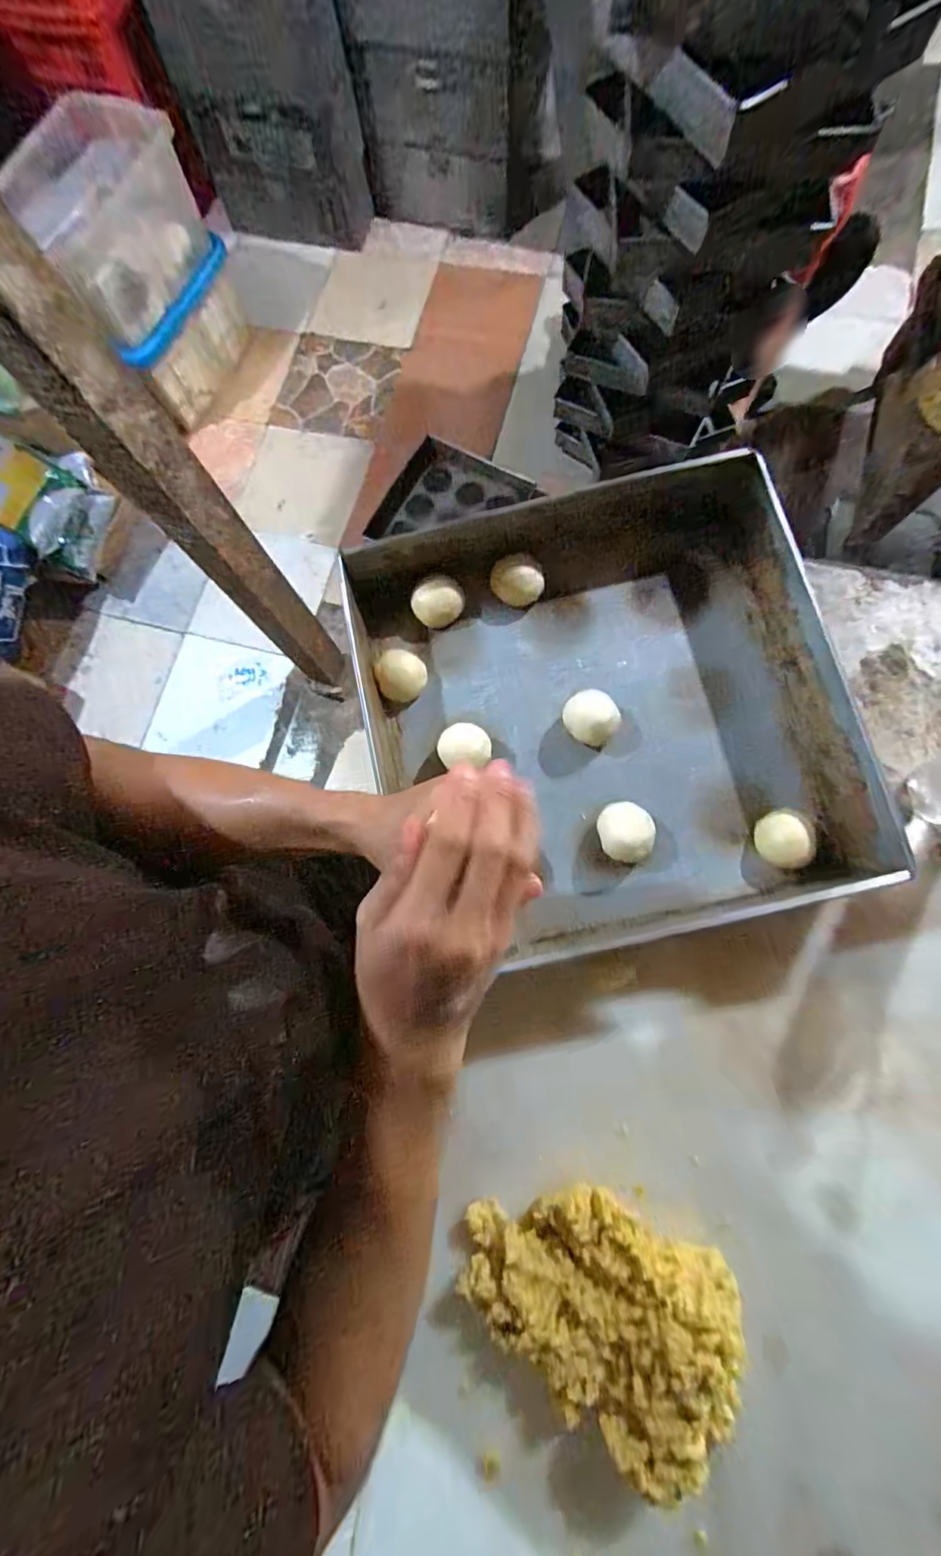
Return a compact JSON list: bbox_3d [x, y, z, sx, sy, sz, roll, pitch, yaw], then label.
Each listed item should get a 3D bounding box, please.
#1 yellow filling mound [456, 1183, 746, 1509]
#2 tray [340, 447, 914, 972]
[{"bbox_3d":[0.100,0.421,0.390,0.222,0.057,0.154,27,80,7],"label":"yellow filling mound"},{"bbox_3d":[0.117,-0.069,0.477,0.419,0.081,0.416,-11,78,-1],"label":"tray"}]

